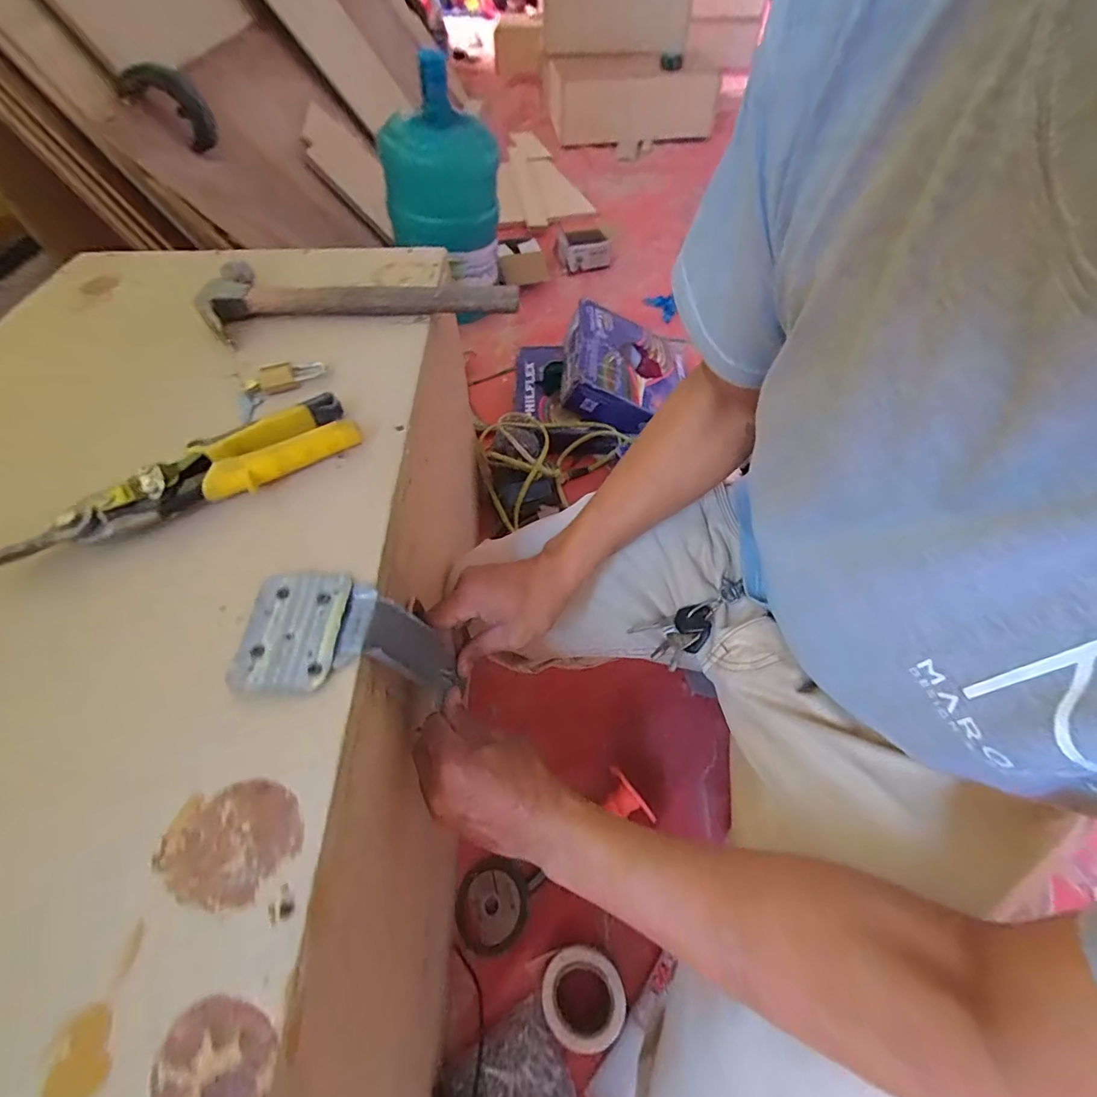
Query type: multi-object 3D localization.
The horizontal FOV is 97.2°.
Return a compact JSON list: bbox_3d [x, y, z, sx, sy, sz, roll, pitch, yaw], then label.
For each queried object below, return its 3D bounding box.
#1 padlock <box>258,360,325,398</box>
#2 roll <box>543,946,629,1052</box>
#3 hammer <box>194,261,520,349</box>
[{"bbox_3d":[-0.232,-0.158,0.438,0.056,0.013,0.027,-20,56,-14],"label":"padlock"},{"bbox_3d":[0.035,0.449,0.485,0.081,0.038,0.076,0,53,0],"label":"roll"},{"bbox_3d":[-0.196,-0.265,0.504,0.318,0.027,0.111,-8,54,-6],"label":"hammer"}]

